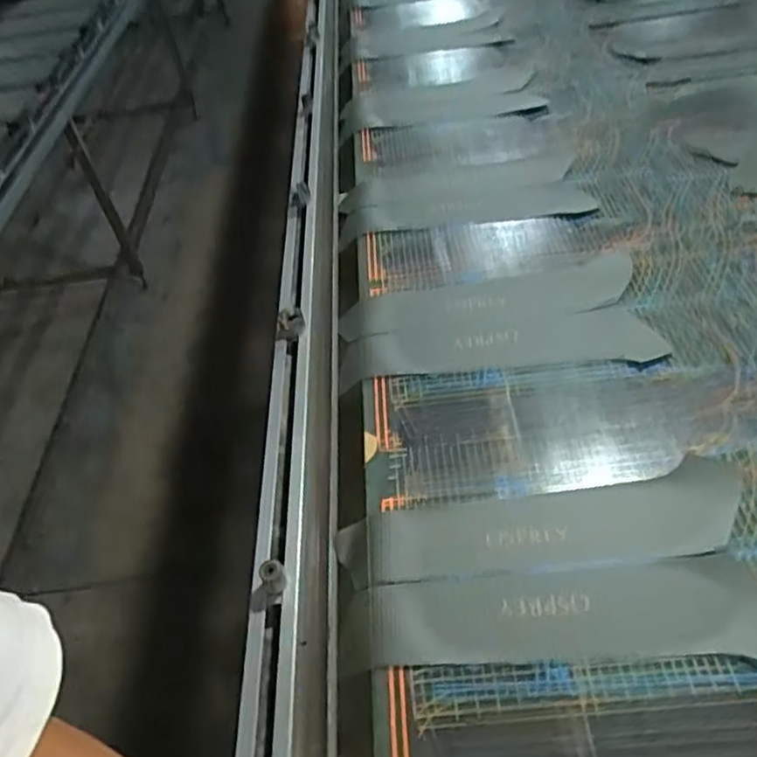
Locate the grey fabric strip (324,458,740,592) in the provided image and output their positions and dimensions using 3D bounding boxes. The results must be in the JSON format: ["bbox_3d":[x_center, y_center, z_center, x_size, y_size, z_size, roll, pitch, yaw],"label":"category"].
[{"bbox_3d":[0.178,0.161,0.727,0.434,0.007,0.108,-10,45,-2],"label":"grey fabric strip"}]

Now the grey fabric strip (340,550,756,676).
[{"bbox_3d":[0.179,0.232,0.657,0.425,0.010,0.105,-5,45,3],"label":"grey fabric strip"}]

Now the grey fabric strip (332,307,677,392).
[{"bbox_3d":[0.160,-0.043,0.941,0.428,0.022,0.112,-7,42,4],"label":"grey fabric strip"}]

